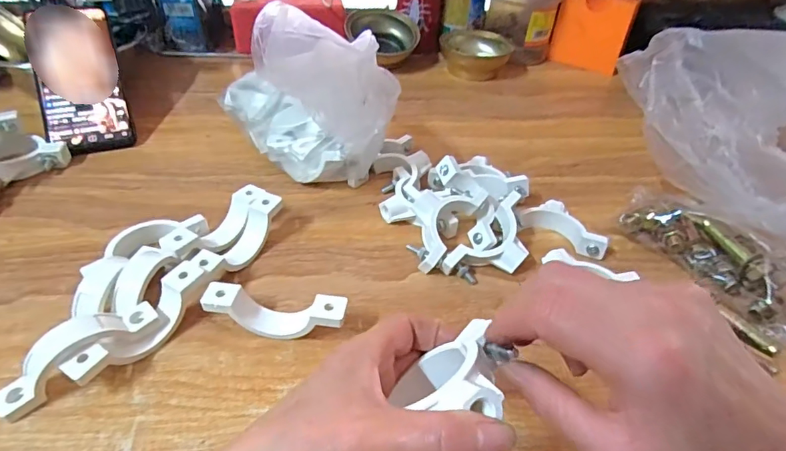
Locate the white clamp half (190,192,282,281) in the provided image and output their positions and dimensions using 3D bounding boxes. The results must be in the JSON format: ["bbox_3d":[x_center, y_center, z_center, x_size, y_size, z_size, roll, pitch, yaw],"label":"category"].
[{"bbox_3d":[-0.113,0.013,0.361,0.021,0.031,0.087,16,41,15],"label":"white clamp half"}]

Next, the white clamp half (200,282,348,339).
[{"bbox_3d":[-0.074,0.058,0.311,0.089,0.029,0.021,8,40,6],"label":"white clamp half"}]

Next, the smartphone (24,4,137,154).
[{"bbox_3d":[-0.312,-0.145,0.481,0.073,0.014,0.158,-13,79,-23],"label":"smartphone"}]

